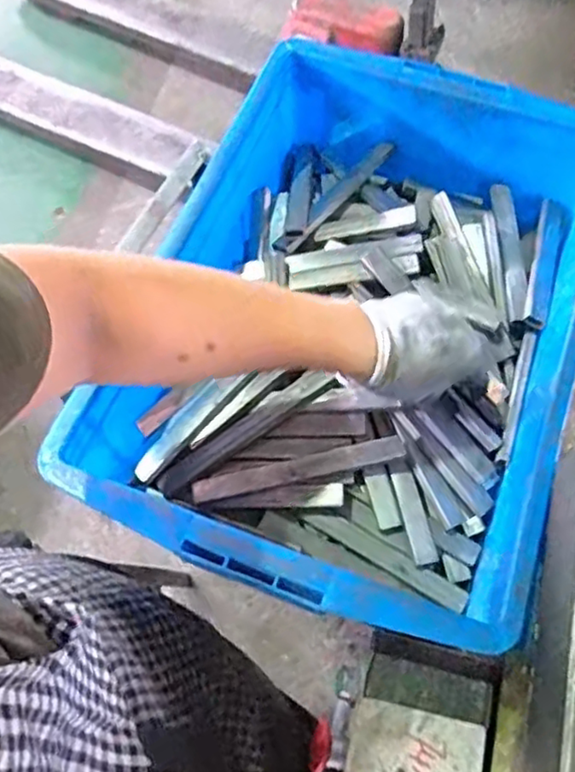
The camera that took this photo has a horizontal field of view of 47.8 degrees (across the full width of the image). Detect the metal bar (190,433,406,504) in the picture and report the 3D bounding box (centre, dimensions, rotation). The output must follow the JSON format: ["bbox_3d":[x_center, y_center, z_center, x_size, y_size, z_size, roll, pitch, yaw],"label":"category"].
[{"bbox_3d":[0.008,0.068,0.538,0.175,0.007,0.020,-14,68,2],"label":"metal bar"}]

